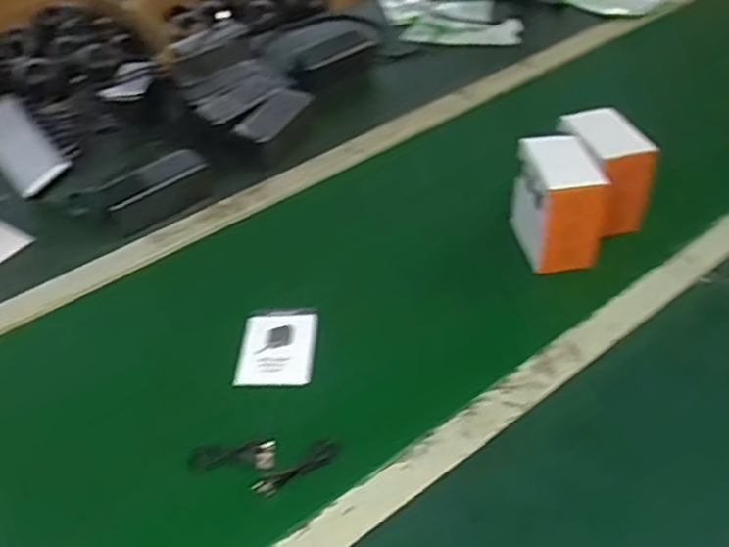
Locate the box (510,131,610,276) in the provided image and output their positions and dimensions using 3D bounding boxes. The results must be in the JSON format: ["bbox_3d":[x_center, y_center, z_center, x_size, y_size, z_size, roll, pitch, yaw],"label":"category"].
[{"bbox_3d":[0.217,-0.082,0.784,0.072,0.119,0.110,-13,42,-7],"label":"box"}]

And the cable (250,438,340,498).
[{"bbox_3d":[-0.058,0.167,0.609,0.079,0.016,0.016,-26,45,-21],"label":"cable"}]

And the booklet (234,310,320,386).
[{"bbox_3d":[-0.092,0.078,0.732,0.083,0.011,0.098,-10,44,10],"label":"booklet"}]

